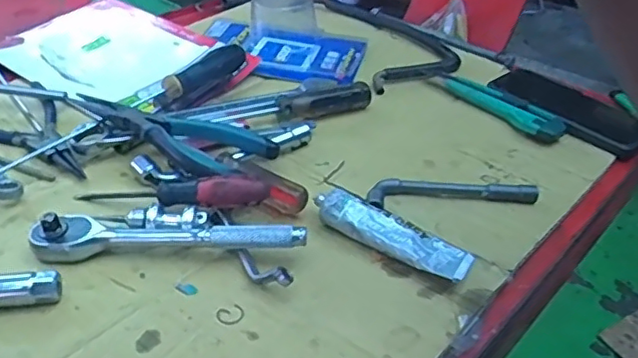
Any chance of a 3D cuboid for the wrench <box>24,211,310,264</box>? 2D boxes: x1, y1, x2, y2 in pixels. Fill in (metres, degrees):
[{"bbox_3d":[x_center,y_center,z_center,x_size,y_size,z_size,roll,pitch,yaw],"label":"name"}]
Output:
[{"bbox_3d":[-0.107,0.039,0.449,0.189,0.029,0.036,1,35,-6],"label":"wrench"}]

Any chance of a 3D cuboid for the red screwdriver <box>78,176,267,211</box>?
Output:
[{"bbox_3d":[-0.113,0.009,0.487,0.158,0.023,0.030,-2,33,18],"label":"red screwdriver"}]

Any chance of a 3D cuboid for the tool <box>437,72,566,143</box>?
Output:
[{"bbox_3d":[0.187,-0.082,0.658,0.025,0.021,0.152,-24,44,-35],"label":"tool"}]

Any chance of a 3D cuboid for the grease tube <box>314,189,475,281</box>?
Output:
[{"bbox_3d":[0.054,0.039,0.468,0.124,0.030,0.036,25,40,25],"label":"grease tube"}]

